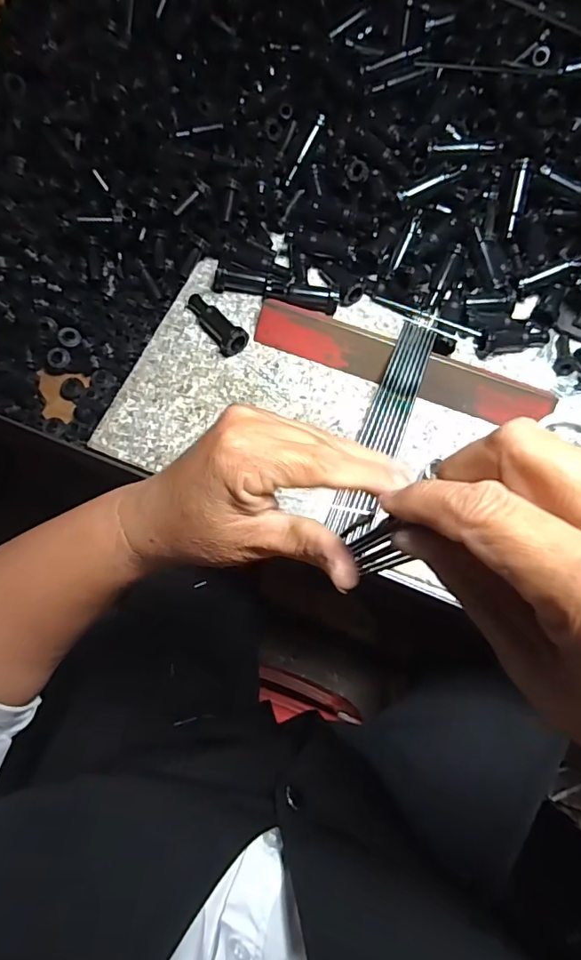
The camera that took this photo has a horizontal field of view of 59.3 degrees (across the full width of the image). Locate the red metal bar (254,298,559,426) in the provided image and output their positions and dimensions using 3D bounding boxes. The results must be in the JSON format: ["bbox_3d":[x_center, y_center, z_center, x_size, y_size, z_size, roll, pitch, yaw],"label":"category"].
[{"bbox_3d":[0.094,-0.099,0.439,0.255,0.024,0.036,20,69,5],"label":"red metal bar"}]

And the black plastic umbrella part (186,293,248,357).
[{"bbox_3d":[-0.070,-0.139,0.451,0.023,0.023,0.071,-41,76,-16],"label":"black plastic umbrella part"}]

